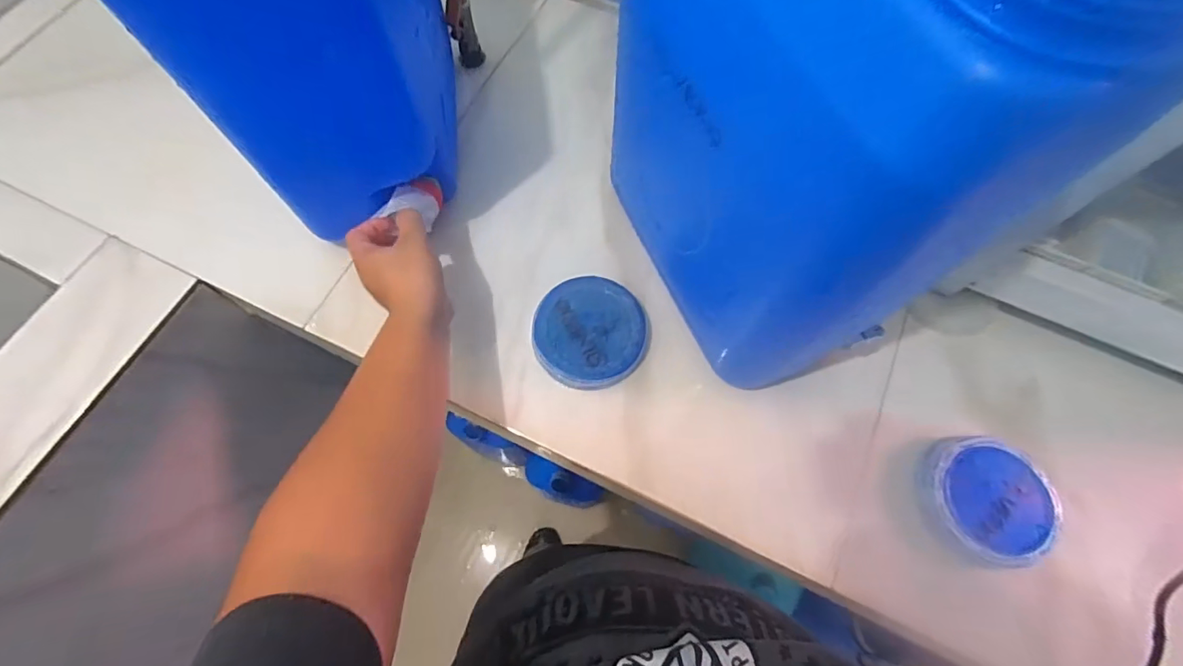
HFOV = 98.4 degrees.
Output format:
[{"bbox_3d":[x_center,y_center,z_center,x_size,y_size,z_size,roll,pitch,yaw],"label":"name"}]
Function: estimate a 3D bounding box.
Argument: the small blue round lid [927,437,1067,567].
[{"bbox_3d":[0.381,0.159,0.489,0.110,0.034,0.111,-1,69,-1],"label":"small blue round lid"}]

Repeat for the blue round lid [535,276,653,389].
[{"bbox_3d":[-0.001,0.001,0.550,0.117,0.028,0.119,0,69,-1],"label":"blue round lid"}]

